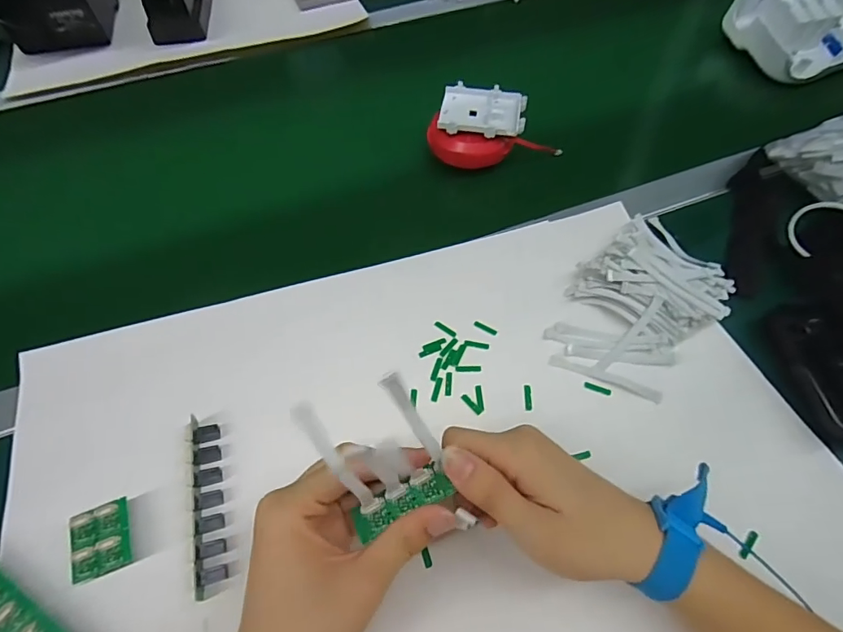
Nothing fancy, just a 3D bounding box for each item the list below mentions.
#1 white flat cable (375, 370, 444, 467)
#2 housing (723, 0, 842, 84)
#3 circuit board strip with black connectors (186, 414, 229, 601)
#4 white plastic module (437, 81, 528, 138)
[{"bbox_3d":[-0.003,0.053,0.238,0.010,0.073,0.006,-44,40,-23],"label":"white flat cable"},{"bbox_3d":[0.516,-0.376,0.609,0.183,0.069,0.141,-12,60,-8],"label":"housing"},{"bbox_3d":[-0.149,0.128,0.326,0.018,0.019,0.114,-14,60,-9],"label":"circuit board strip with black connectors"},{"bbox_3d":[0.064,-0.213,0.483,0.086,0.011,0.073,10,59,5],"label":"white plastic module"}]

